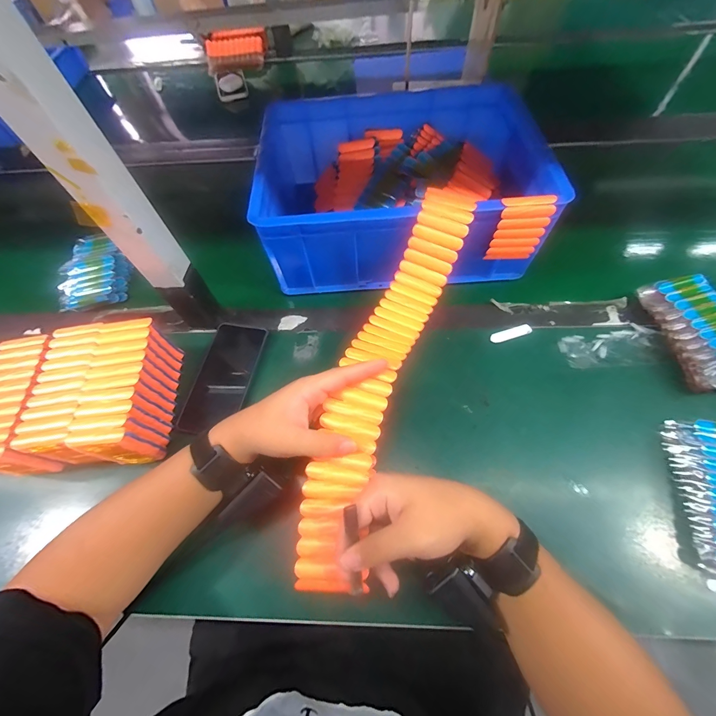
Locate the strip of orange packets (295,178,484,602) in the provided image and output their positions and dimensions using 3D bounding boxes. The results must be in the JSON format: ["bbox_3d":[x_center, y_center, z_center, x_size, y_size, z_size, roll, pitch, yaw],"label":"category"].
[{"bbox_3d":[0.031,-0.003,0.355,0.081,0.067,0.440,18,67,13],"label":"strip of orange packets"}]

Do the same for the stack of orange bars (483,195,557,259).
[{"bbox_3d":[0.209,-0.166,0.430,0.062,0.089,0.014,-1,61,3],"label":"stack of orange bars"}]

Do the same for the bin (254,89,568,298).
[{"bbox_3d":[0.058,-0.273,0.532,0.393,0.141,0.300,-3,61,2],"label":"bin"}]

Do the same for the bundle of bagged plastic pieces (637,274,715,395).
[{"bbox_3d":[0.445,-0.032,0.426,0.087,0.053,0.163,-9,61,-1],"label":"bundle of bagged plastic pieces"}]

